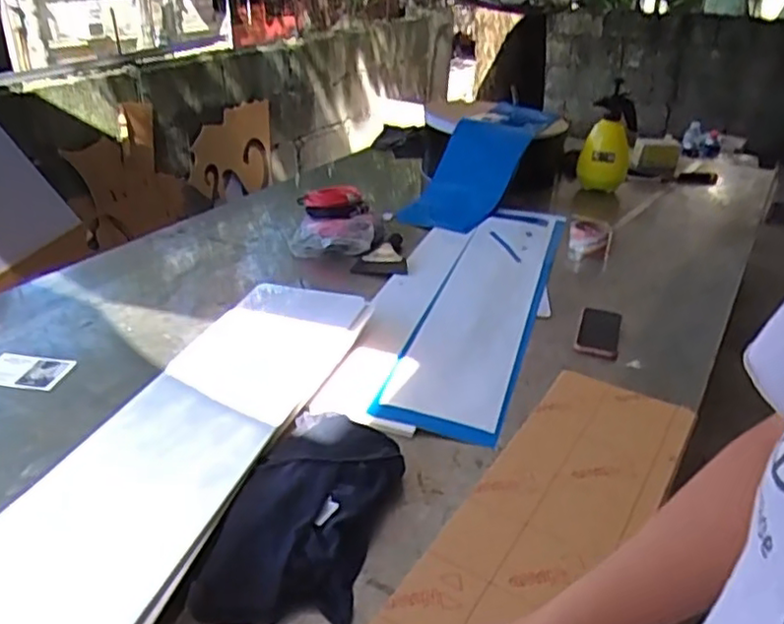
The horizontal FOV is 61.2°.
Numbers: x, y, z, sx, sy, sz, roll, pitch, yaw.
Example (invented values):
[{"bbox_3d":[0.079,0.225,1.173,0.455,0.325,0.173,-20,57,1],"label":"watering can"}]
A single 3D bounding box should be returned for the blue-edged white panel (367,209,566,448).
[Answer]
[{"bbox_3d":[0.214,-0.057,1.400,0.204,0.026,1.004,8,28,18],"label":"blue-edged white panel"}]

